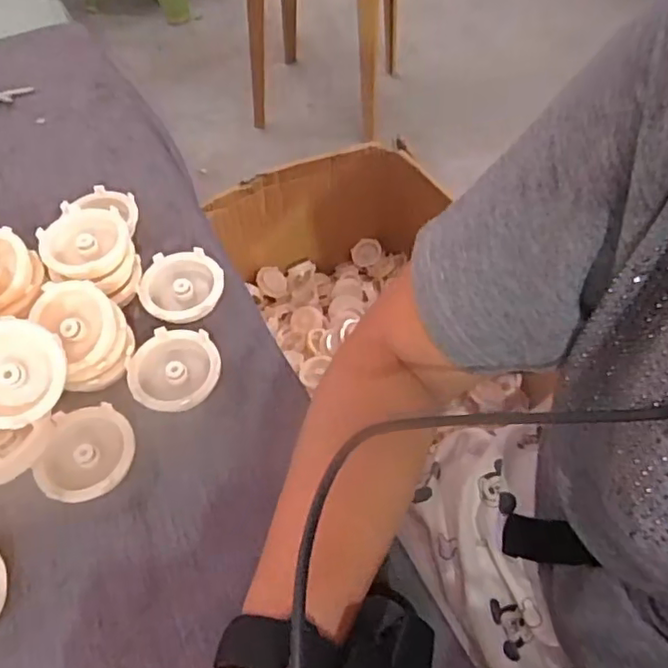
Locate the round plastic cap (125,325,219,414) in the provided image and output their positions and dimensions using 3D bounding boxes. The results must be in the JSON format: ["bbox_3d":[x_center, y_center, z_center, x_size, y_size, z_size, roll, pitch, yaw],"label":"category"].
[{"bbox_3d":[-0.104,0.023,0.396,0.056,0.012,0.057,-1,57,1],"label":"round plastic cap"}]

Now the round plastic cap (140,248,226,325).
[{"bbox_3d":[-0.110,-0.034,0.437,0.058,0.013,0.057,-1,57,1],"label":"round plastic cap"}]

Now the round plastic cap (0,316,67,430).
[{"bbox_3d":[-0.183,0.022,0.342,0.059,0.016,0.059,3,79,-16],"label":"round plastic cap"}]

